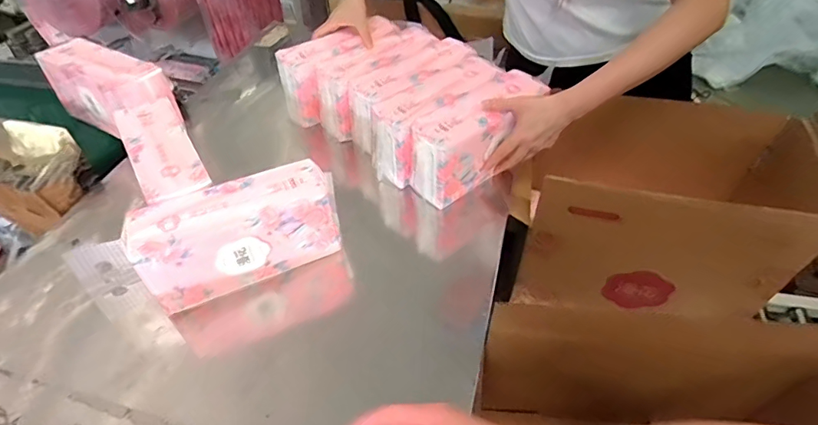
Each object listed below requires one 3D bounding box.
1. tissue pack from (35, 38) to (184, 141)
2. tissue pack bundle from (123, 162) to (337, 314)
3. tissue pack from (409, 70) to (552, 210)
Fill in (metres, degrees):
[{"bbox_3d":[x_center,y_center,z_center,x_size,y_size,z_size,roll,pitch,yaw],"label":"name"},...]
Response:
[{"bbox_3d":[-0.533,-0.218,0.847,0.244,0.118,0.097,26,52,23],"label":"tissue pack"},{"bbox_3d":[-0.236,0.027,0.663,0.255,0.120,0.092,-20,49,-18],"label":"tissue pack bundle"},{"bbox_3d":[0.118,-0.132,0.797,0.251,0.123,0.083,-33,55,-27],"label":"tissue pack"}]

